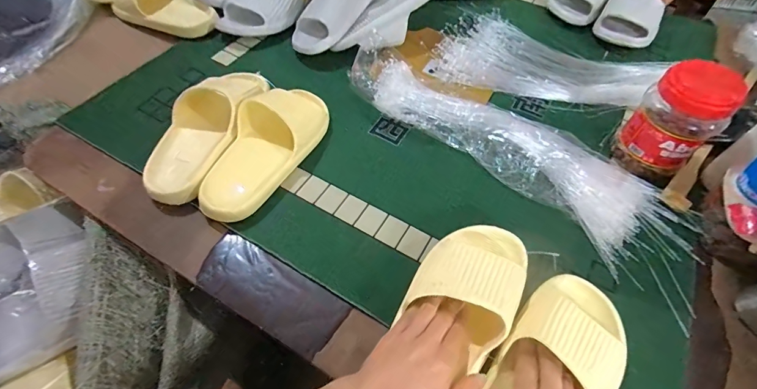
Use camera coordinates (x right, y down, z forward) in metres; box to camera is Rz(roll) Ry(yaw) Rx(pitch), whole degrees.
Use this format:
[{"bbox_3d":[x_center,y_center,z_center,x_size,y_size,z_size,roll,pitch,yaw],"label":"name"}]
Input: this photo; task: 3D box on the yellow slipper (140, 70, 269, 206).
[{"bbox_3d":[-0.241,-0.096,0.526,0.095,0.068,0.243,12,56,8],"label":"yellow slipper"}]

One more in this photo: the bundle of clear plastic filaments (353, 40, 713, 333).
[{"bbox_3d":[0.181,-0.071,0.513,0.506,0.057,0.142,37,63,23],"label":"bundle of clear plastic filaments"}]

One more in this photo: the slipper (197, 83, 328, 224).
[{"bbox_3d":[-0.149,-0.068,0.508,0.102,0.060,0.235,14,56,9],"label":"slipper"}]

